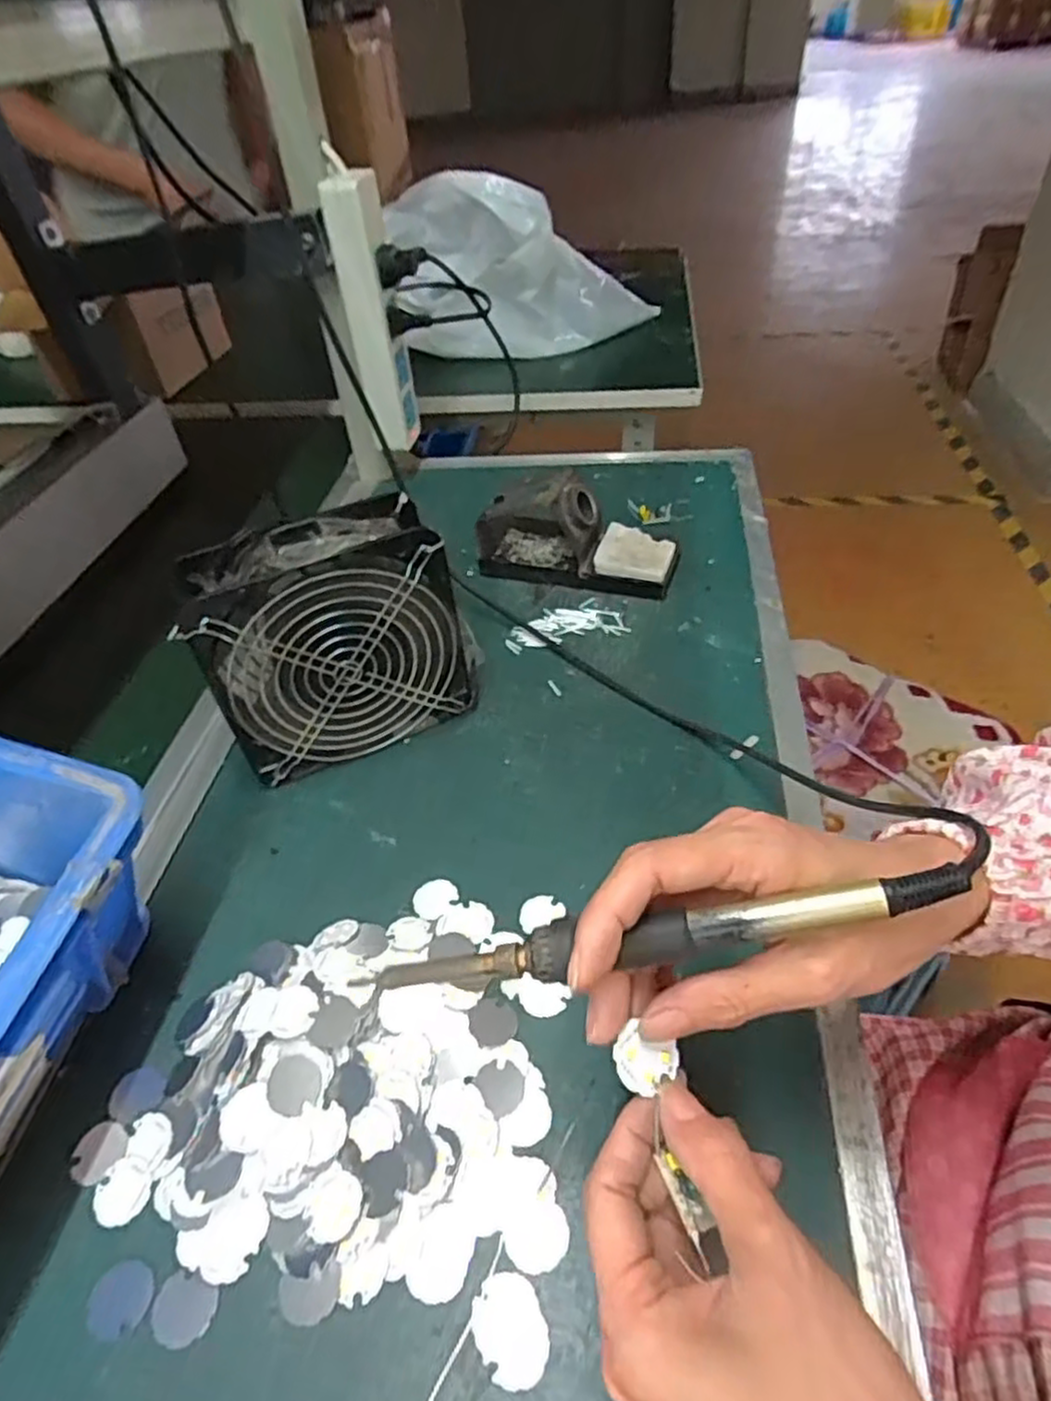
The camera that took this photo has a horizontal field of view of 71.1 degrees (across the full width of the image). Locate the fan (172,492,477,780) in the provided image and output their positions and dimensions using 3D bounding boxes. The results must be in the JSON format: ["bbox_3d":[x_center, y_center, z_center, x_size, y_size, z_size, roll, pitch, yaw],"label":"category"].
[{"bbox_3d":[-0.117,-0.036,0.459,0.150,0.149,0.060,-21,47,-15],"label":"fan"}]

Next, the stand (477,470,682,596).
[{"bbox_3d":[0.041,-0.142,0.601,0.165,0.071,0.072,12,48,17],"label":"stand"}]

